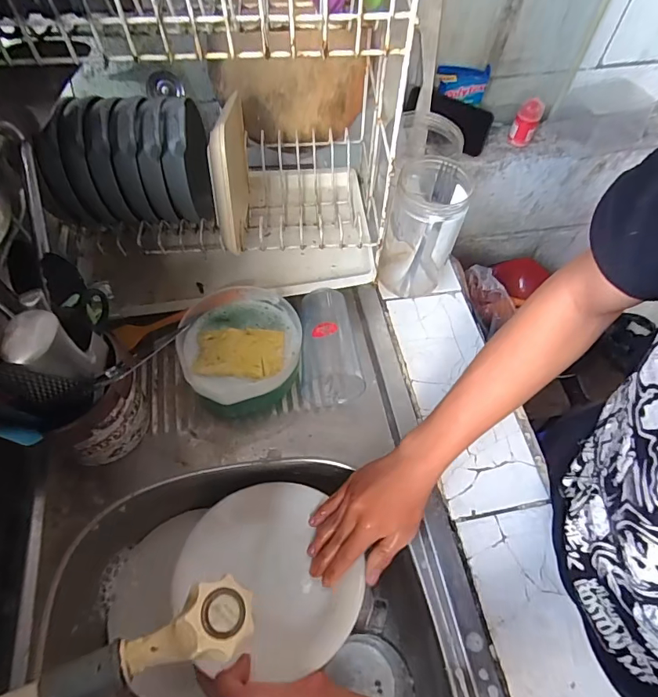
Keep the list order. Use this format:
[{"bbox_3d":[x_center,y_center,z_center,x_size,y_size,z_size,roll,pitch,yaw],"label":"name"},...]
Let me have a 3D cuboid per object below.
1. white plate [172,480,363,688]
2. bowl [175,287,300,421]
[{"bbox_3d":[-0.063,0.230,0.473,0.189,0.036,0.177,1,58,-2],"label":"white plate"},{"bbox_3d":[-0.107,0.002,0.554,0.139,0.068,0.149,1,58,-2],"label":"bowl"}]

